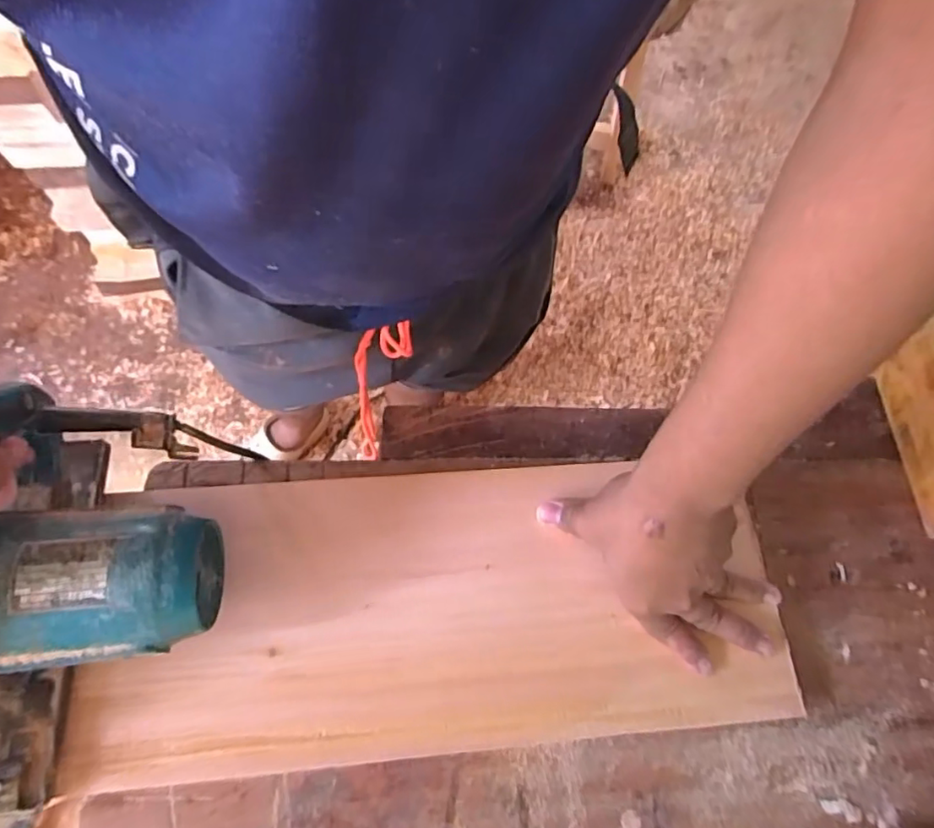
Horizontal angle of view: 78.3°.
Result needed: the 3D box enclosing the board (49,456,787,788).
[{"bbox_3d":[-0.012,0.132,0.413,0.477,0.030,0.194,-3,64,-5],"label":"board"}]

